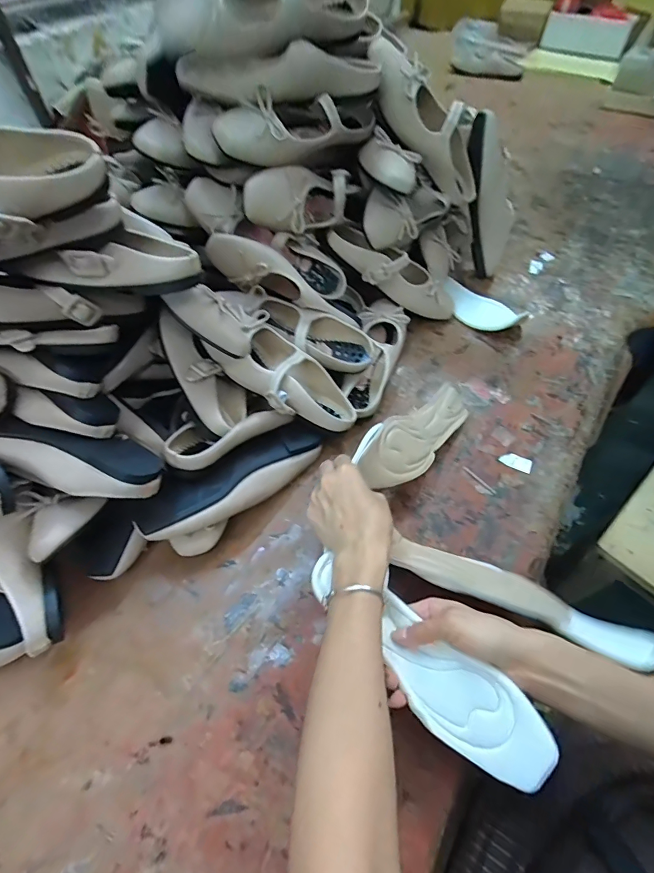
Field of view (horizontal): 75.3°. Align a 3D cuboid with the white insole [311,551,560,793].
[{"bbox_3d":[0.077,0.190,0.365,0.227,0.040,0.060,36,63,22],"label":"white insole"}]

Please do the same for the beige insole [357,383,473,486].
[{"bbox_3d":[0.118,-0.004,0.537,0.217,0.023,0.073,-34,97,-38],"label":"beige insole"}]

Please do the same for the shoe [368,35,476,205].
[{"bbox_3d":[0.151,-0.447,0.600,0.087,0.239,0.091,-24,42,40],"label":"shoe"}]

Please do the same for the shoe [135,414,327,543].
[{"bbox_3d":[-0.103,0.052,0.503,0.233,0.081,0.066,-33,60,-20],"label":"shoe"}]

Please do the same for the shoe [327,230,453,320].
[{"bbox_3d":[0.109,-0.256,0.660,0.237,0.060,0.074,21,52,-22],"label":"shoe"}]

